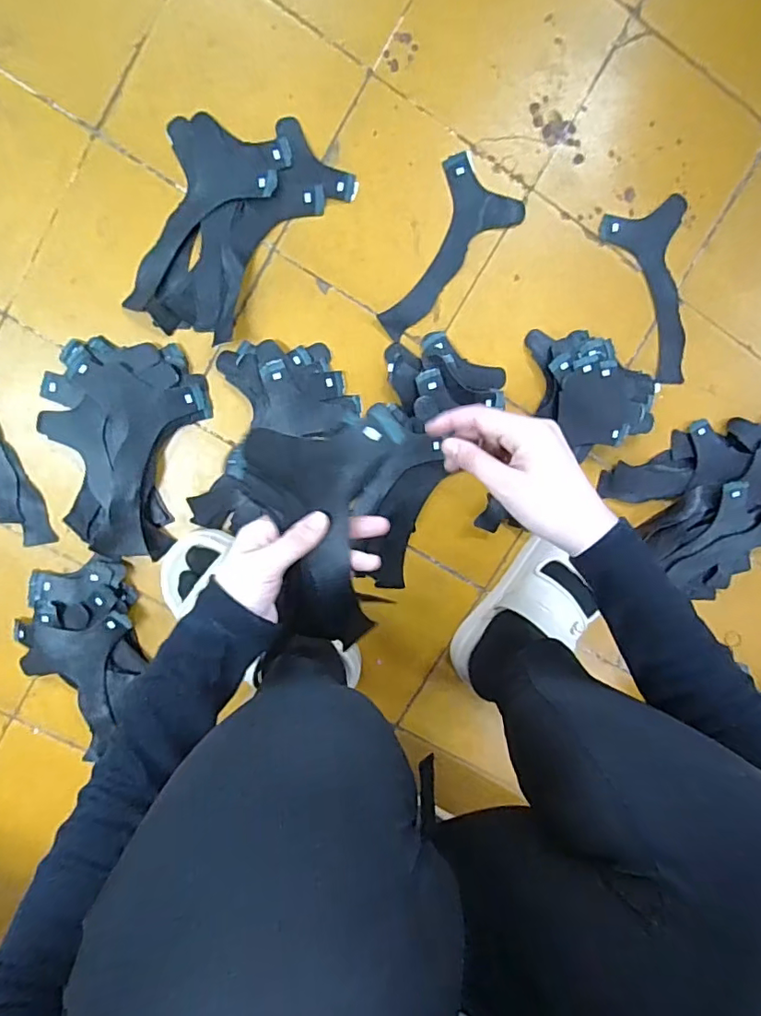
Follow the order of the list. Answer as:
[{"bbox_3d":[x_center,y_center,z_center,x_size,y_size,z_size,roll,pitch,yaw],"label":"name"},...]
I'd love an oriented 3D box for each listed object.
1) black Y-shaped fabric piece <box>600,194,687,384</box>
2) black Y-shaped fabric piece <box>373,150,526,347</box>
[{"bbox_3d":[0.302,-0.245,0.607,0.095,0.004,0.201,-4,98,-4],"label":"black Y-shaped fabric piece"},{"bbox_3d":[0.057,-0.286,0.578,0.196,0.005,0.095,-44,99,2],"label":"black Y-shaped fabric piece"}]

